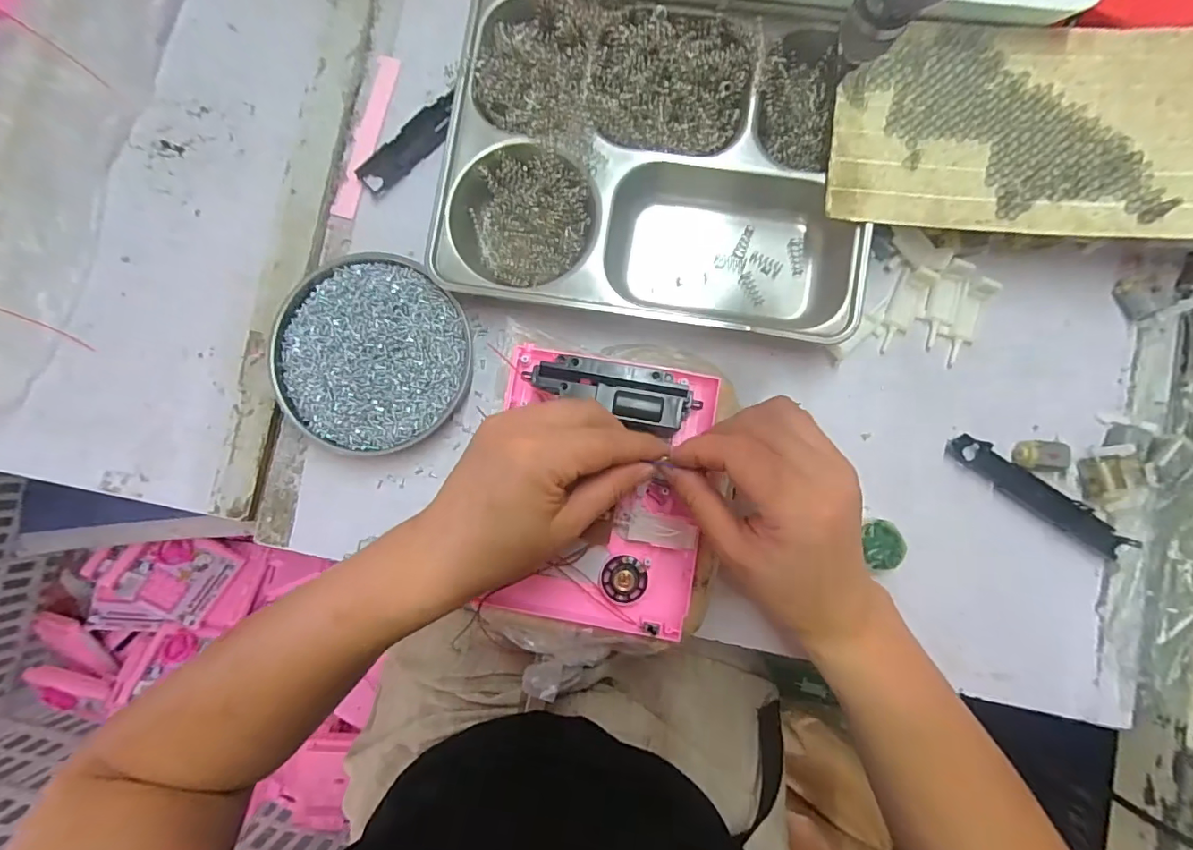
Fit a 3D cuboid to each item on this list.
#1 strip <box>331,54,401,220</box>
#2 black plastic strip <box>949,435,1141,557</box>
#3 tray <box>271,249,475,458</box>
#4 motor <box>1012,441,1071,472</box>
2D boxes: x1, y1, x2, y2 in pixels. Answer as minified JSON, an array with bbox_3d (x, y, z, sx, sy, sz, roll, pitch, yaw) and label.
[{"bbox_3d":[-0.169,-0.213,0.387,0.018,0.004,0.124,16,87,3],"label":"strip"},{"bbox_3d":[0.292,0.047,0.349,0.126,0.012,0.021,34,88,4],"label":"black plastic strip"},{"bbox_3d":[-0.156,-0.051,0.362,0.129,0.020,0.138,0,86,2],"label":"tray"},{"bbox_3d":[0.294,0.020,0.350,0.027,0.015,0.019,5,86,3],"label":"motor"}]

